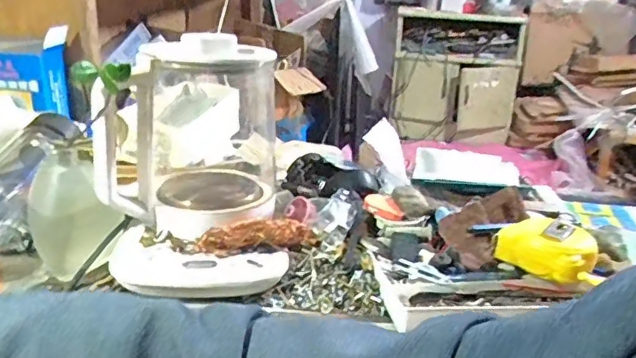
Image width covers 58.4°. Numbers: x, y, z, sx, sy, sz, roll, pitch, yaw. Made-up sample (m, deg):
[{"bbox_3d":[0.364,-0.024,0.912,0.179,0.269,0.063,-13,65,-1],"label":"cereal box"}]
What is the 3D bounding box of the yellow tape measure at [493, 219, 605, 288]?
[{"bbox_3d":[0.222,0.064,0.547,0.084,0.039,0.060,21,27,40],"label":"yellow tape measure"}]

